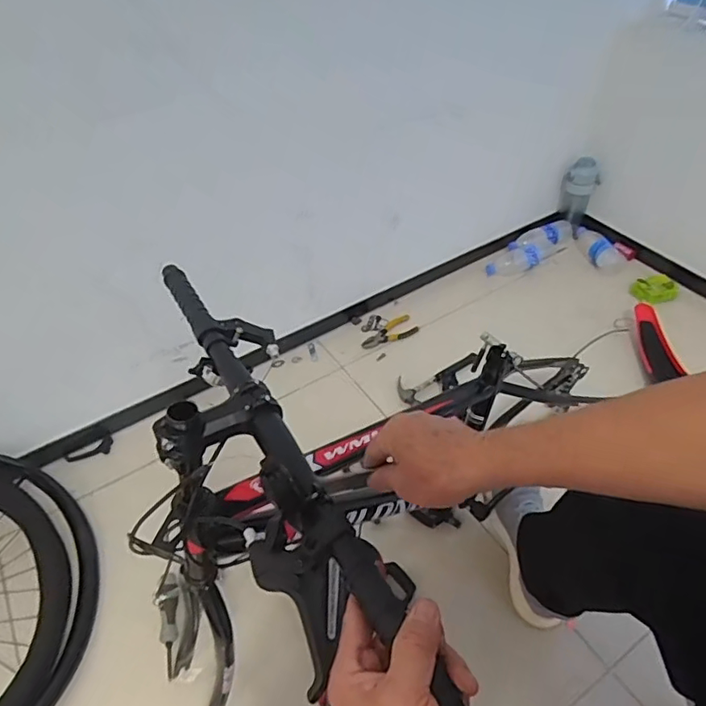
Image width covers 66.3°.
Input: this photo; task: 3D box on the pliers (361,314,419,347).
[{"bbox_3d":[0.094,-0.049,1.401,0.162,0.022,0.062,-24,52,-21],"label":"pliers"}]

